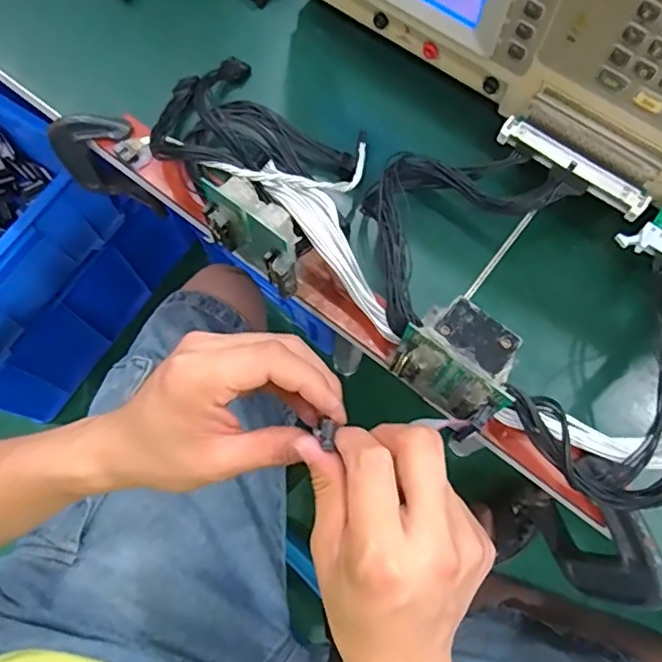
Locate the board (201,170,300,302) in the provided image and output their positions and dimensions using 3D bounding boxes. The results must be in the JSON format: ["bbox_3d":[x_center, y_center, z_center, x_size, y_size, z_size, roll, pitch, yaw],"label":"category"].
[{"bbox_3d":[-0.042,-0.054,0.342,0.064,0.071,0.028,39,76,12],"label":"board"}]

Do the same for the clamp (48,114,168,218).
[{"bbox_3d":[-0.168,-0.125,0.440,0.056,0.113,0.016,-3,72,-1],"label":"clamp"}]

